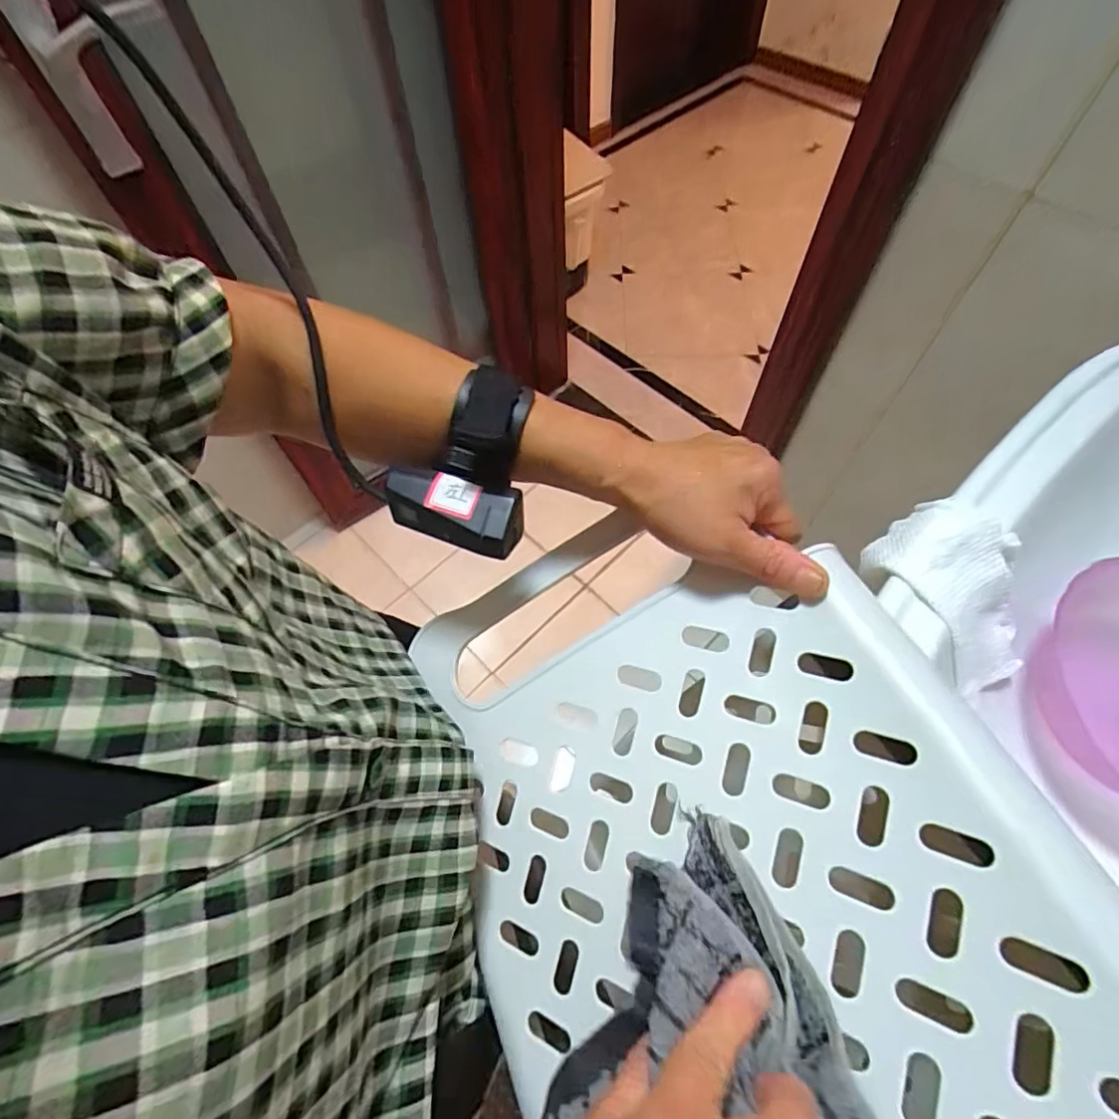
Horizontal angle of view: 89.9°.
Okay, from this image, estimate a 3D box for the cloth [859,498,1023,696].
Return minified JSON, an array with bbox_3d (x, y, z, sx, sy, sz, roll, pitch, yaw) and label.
[{"bbox_3d":[0.305,0.025,0.433,0.089,0.085,0.132,-28,61,-13],"label":"cloth"}]

